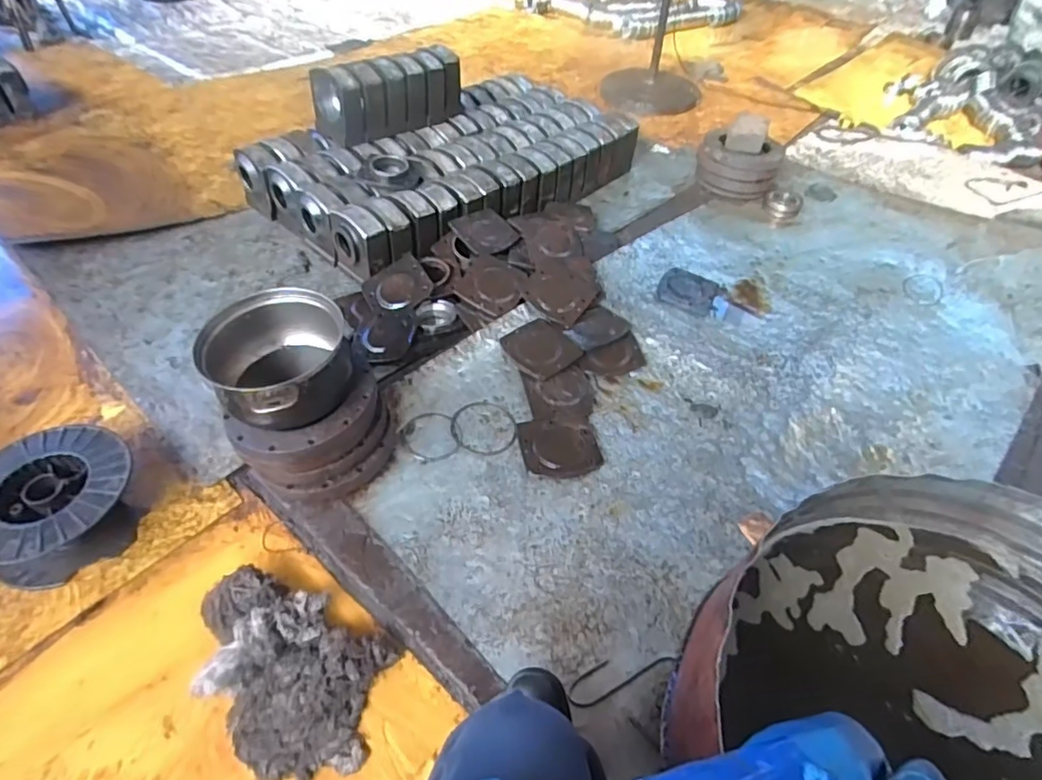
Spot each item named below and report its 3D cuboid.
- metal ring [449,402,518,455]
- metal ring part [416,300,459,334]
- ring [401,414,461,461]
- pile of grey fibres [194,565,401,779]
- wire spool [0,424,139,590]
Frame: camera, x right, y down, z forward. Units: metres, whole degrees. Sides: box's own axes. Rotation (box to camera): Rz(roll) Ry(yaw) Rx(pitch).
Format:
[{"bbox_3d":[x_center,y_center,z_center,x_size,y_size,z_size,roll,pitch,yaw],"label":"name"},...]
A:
[{"bbox_3d":[-0.071,0.073,1.108,0.128,0.006,0.126,2,47,-2],"label":"metal ring"},{"bbox_3d":[-0.190,-0.165,1.290,0.084,0.035,0.087,2,47,-2],"label":"metal ring part"},{"bbox_3d":[-0.173,0.089,1.082,0.100,0.011,0.110,2,49,-2],"label":"ring"},{"bbox_3d":[-0.334,0.396,0.805,0.302,0.072,0.213,24,50,17],"label":"pile of grey fibres"},{"bbox_3d":[-0.761,0.174,0.931,0.239,0.088,0.235,2,47,-2],"label":"wire spool"}]

